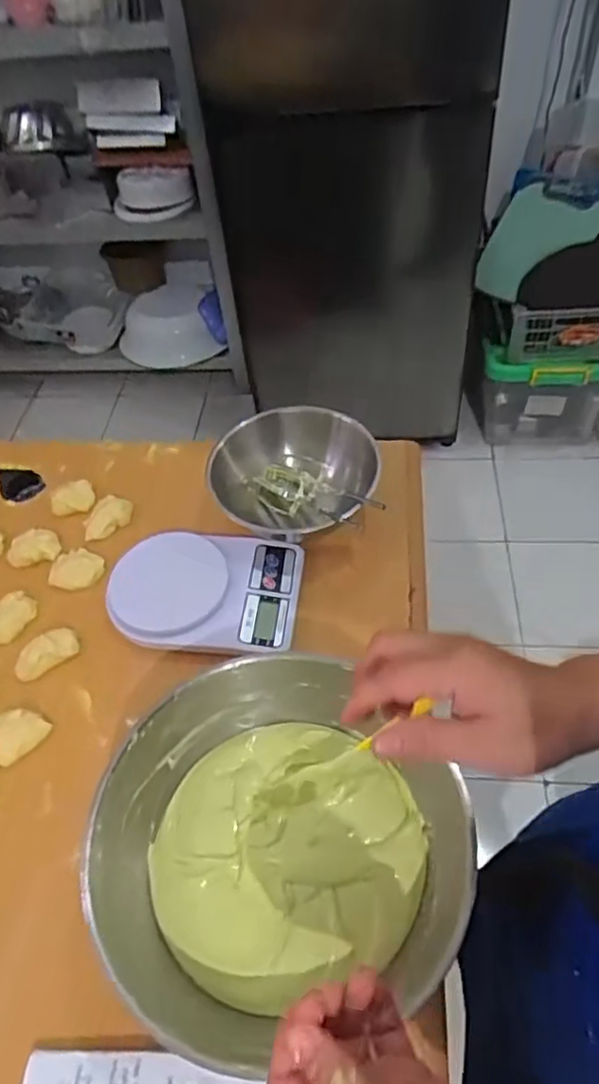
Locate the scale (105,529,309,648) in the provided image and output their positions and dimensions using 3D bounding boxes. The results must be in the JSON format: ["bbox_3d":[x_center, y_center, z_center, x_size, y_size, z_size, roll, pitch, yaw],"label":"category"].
[{"bbox_3d":[-0.097,0.043,0.660,0.189,0.031,0.138,3,52,8],"label":"scale"}]

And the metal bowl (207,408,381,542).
[{"bbox_3d":[-0.007,-0.068,0.730,0.168,0.091,0.177,-3,51,4],"label":"metal bowl"}]

